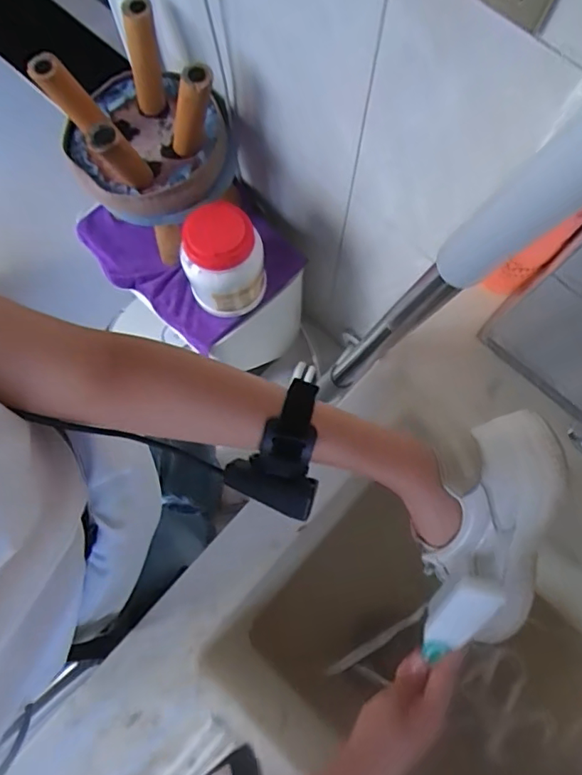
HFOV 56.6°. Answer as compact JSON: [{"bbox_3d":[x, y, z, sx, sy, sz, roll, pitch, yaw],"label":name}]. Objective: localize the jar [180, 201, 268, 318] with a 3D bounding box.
[{"bbox_3d":[-0.121,-0.226,0.965,0.137,0.186,0.125,0,76,0],"label":"jar"}]

